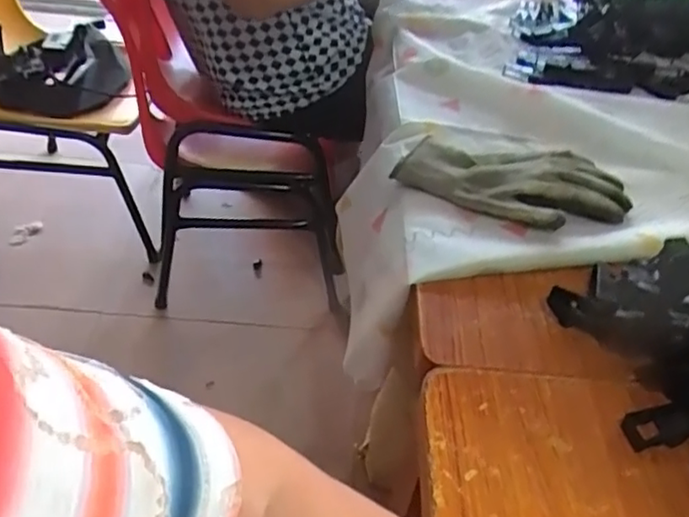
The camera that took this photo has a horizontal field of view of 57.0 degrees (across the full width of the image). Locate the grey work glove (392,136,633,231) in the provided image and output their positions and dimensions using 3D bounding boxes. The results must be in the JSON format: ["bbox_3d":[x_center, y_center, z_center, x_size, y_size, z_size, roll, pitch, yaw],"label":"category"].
[{"bbox_3d":[0.162,-0.077,0.603,0.202,0.028,0.109,20,45,12],"label":"grey work glove"}]

